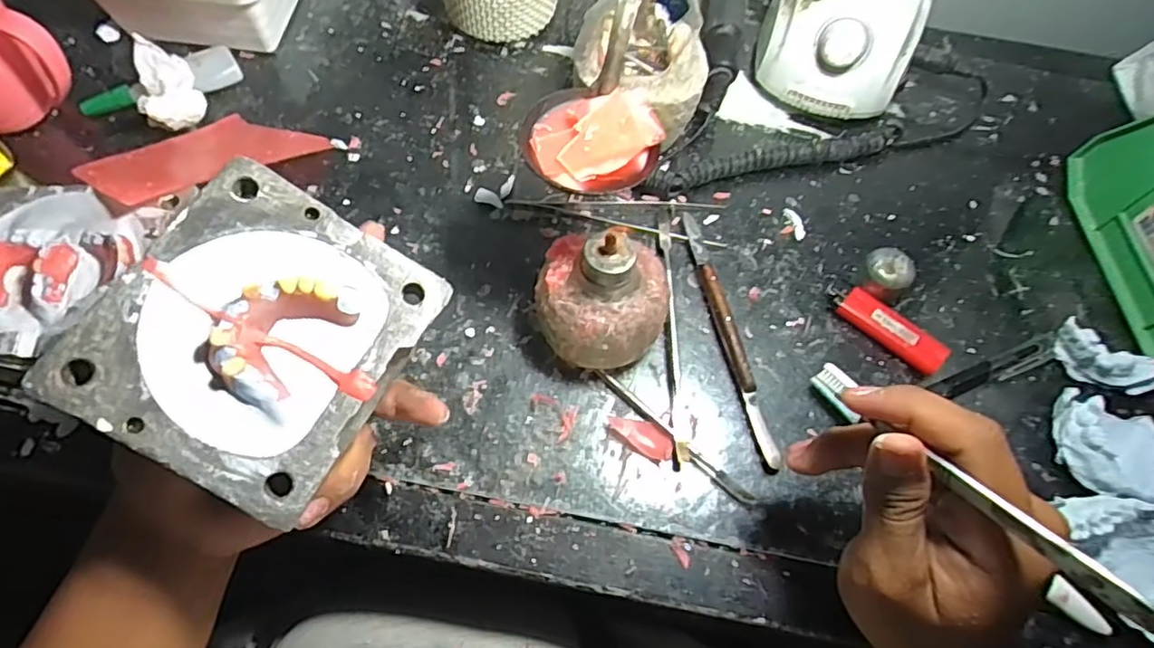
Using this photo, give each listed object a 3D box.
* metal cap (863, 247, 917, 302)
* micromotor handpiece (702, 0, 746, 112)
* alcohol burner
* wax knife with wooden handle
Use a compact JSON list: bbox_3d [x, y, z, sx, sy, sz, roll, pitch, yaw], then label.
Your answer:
[{"bbox_3d":[0.199,-0.032,0.404,0.029,0.028,0.028,32,67,11],"label":"metal cap"},{"bbox_3d":[0.113,-0.234,0.464,0.030,0.023,0.174,11,64,2],"label":"micromotor handpiece"},{"bbox_3d":[0.014,-0.012,0.352,0.071,0.075,0.063,5,64,-1],"label":"alcohol burner"},{"bbox_3d":[0.094,0.004,0.384,0.012,0.012,0.170,-10,66,-8],"label":"wax knife with wooden handle"}]

